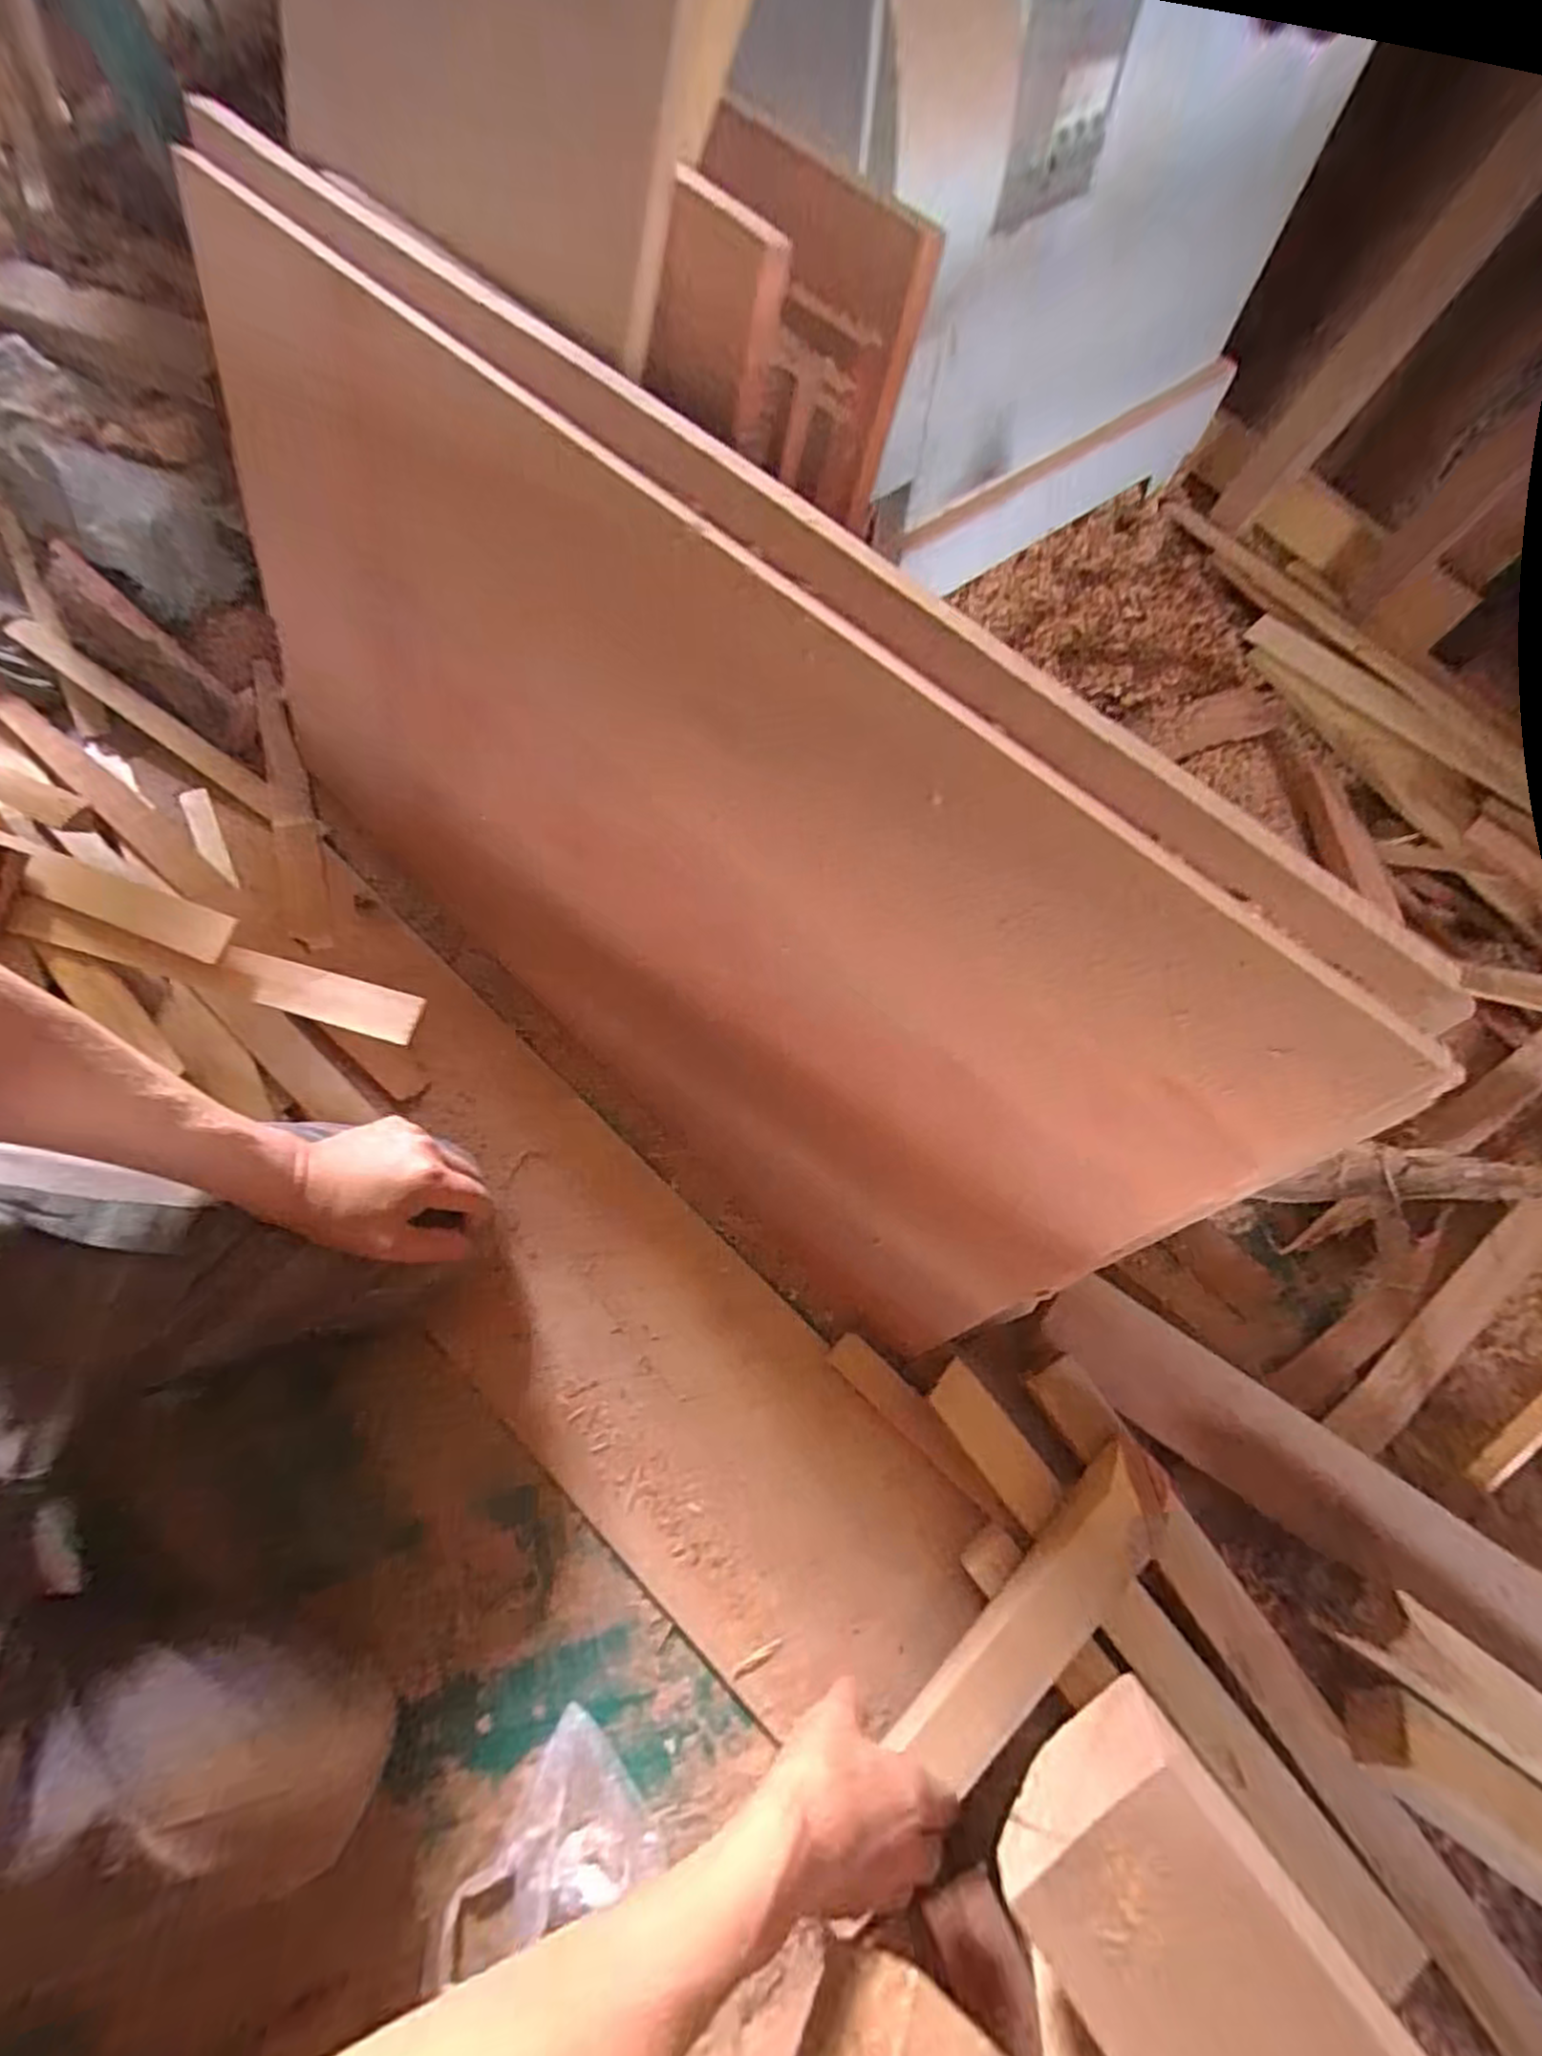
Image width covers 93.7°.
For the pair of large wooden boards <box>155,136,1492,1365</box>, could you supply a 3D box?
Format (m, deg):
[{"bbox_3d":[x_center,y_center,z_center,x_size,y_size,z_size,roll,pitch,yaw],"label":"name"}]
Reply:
[{"bbox_3d":[-0.143,-0.164,0.554,0.971,0.485,0.064,45,52,13],"label":"pair of large wooden boards"}]

